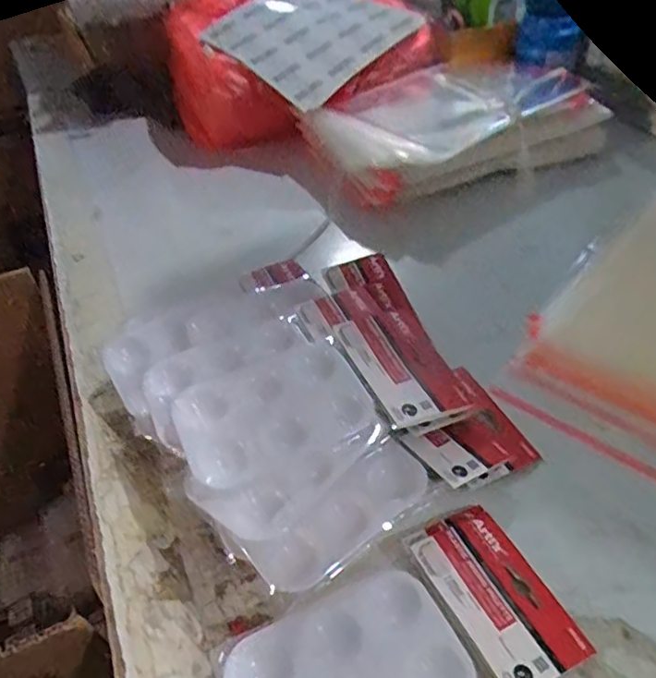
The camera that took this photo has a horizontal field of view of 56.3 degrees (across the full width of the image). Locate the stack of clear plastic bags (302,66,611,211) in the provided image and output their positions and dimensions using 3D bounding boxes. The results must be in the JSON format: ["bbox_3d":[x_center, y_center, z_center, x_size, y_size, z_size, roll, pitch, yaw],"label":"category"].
[{"bbox_3d":[0.153,-0.266,0.783,0.341,0.079,0.228,-21,45,-16],"label":"stack of clear plastic bags"}]

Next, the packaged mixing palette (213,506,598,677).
[{"bbox_3d":[0.041,0.168,0.343,0.194,0.018,0.103,-18,46,-21],"label":"packaged mixing palette"}]

